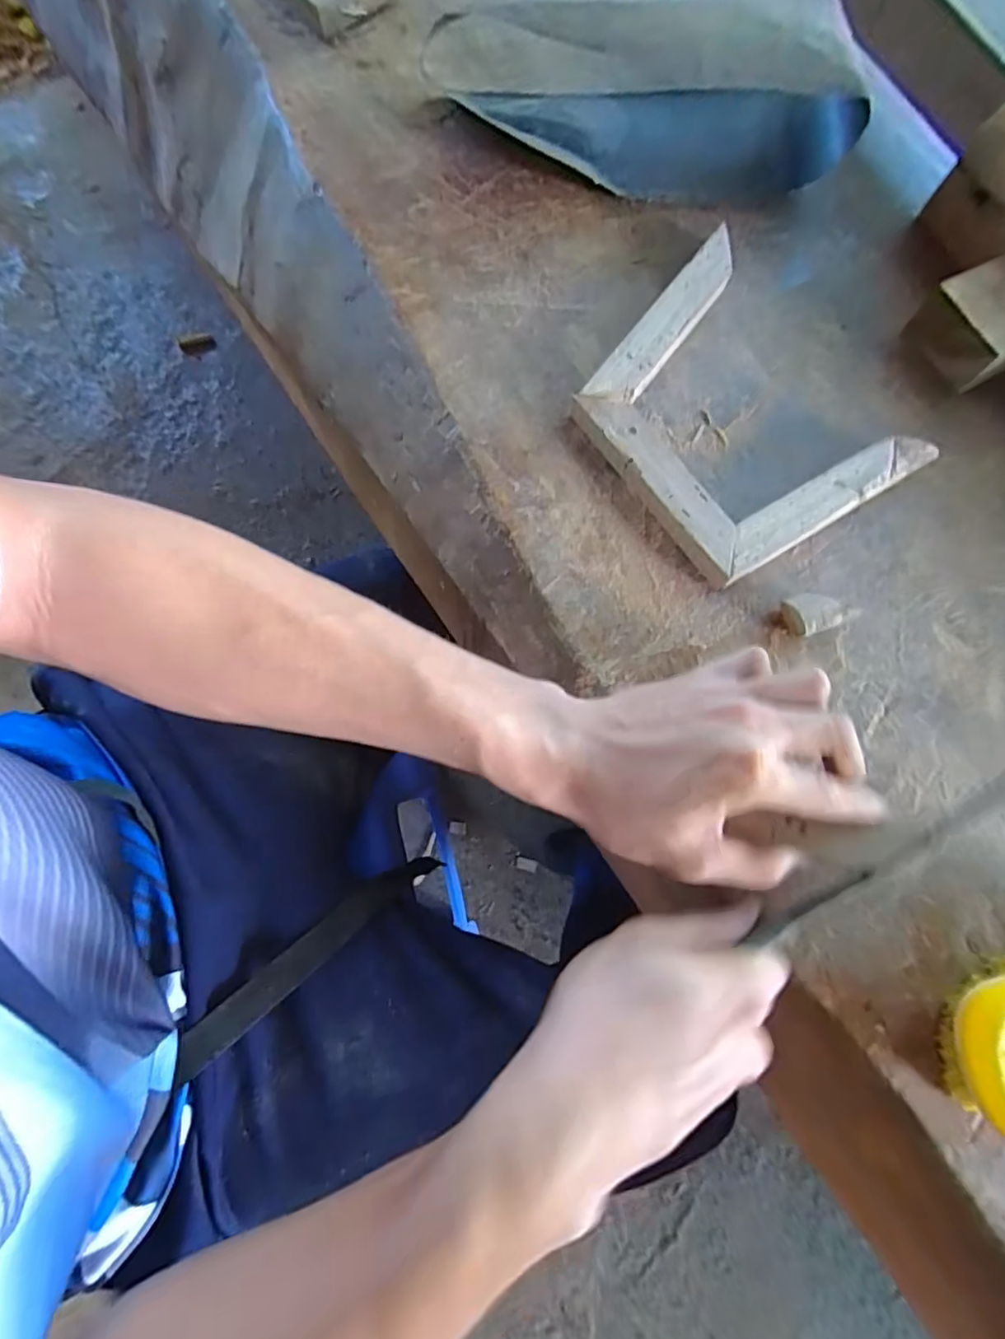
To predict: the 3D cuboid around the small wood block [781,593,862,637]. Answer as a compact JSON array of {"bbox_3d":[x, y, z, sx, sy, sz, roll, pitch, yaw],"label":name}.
[{"bbox_3d":[0.175,-0.032,0.318,0.033,0.022,0.022,-19,79,-6],"label":"small wood block"}]

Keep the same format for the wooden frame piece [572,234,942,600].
[{"bbox_3d":[0.134,-0.151,0.343,0.153,0.022,0.183,-38,81,-9],"label":"wooden frame piece"}]

